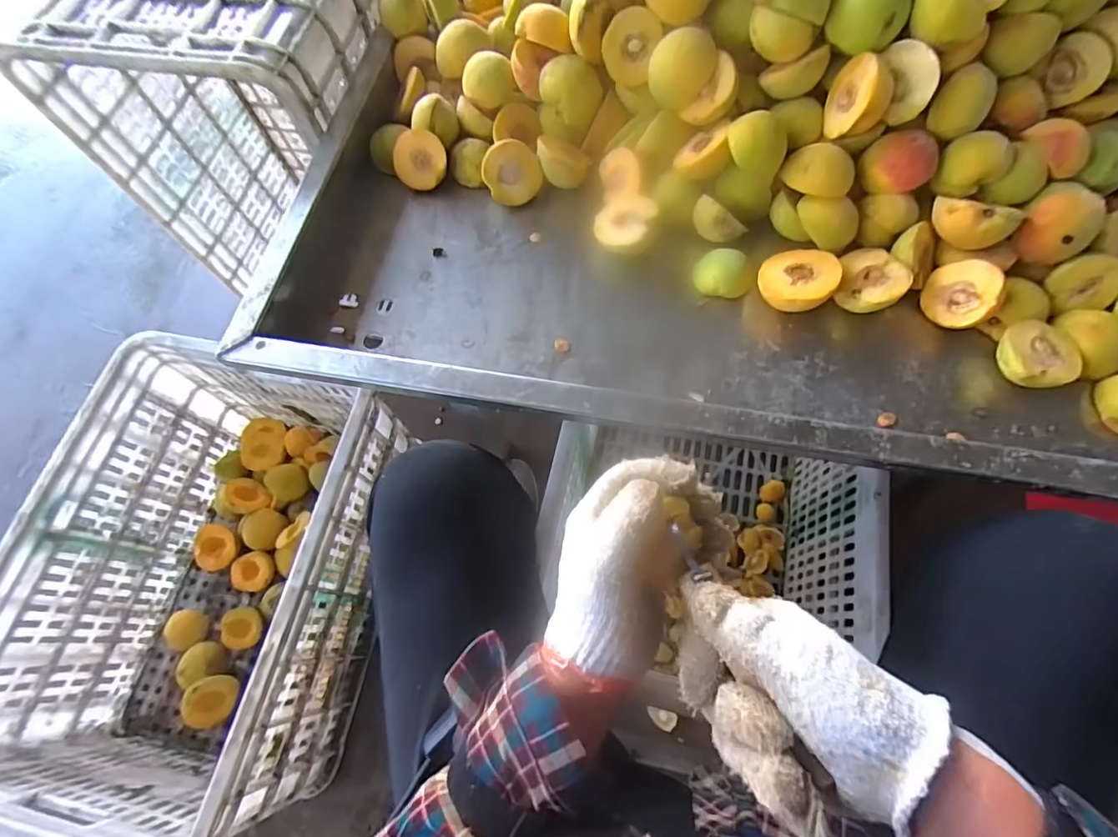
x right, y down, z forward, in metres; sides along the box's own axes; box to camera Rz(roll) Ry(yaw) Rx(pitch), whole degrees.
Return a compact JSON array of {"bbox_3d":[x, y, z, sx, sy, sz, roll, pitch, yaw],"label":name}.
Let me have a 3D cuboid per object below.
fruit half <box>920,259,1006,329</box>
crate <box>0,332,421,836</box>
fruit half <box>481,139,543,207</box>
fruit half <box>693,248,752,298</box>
[{"bbox_3d":[0.371,-0.112,0.475,0.030,0.061,0.058,3,104,-33],"label":"fruit half"},{"bbox_3d":[-0.448,0.198,0.693,0.358,0.282,0.518,8,69,3],"label":"crate"},{"bbox_3d":[-0.050,-0.262,0.554,0.058,0.062,0.024,-23,27,11],"label":"fruit half"},{"bbox_3d":[0.159,-0.139,0.502,0.051,0.027,0.041,2,69,1],"label":"fruit half"}]

